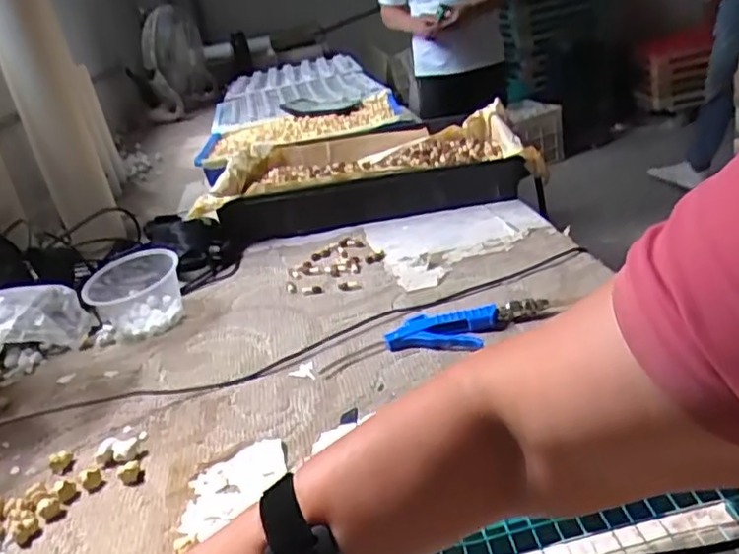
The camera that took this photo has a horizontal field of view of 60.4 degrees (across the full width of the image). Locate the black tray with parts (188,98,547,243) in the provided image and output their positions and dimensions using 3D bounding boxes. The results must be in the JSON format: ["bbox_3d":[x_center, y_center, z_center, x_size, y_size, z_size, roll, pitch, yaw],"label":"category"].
[{"bbox_3d":[-0.008,-0.221,1.342,0.621,0.117,0.423,-10,25,4],"label":"black tray with parts"}]

